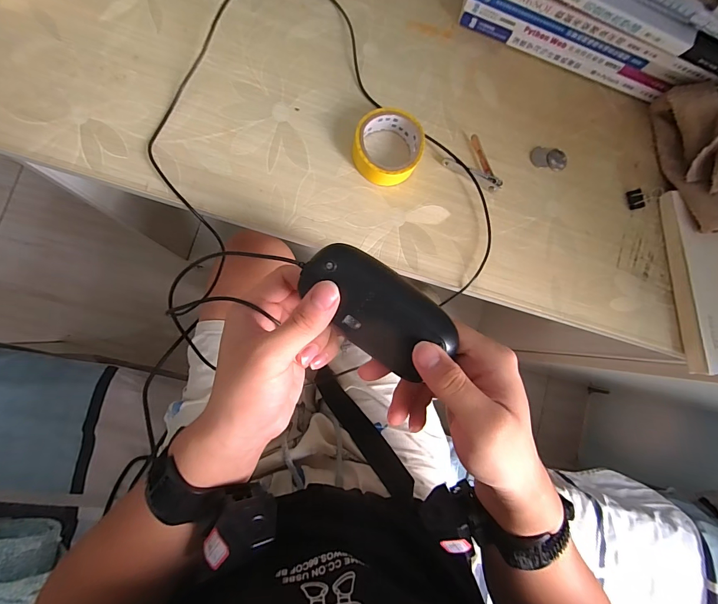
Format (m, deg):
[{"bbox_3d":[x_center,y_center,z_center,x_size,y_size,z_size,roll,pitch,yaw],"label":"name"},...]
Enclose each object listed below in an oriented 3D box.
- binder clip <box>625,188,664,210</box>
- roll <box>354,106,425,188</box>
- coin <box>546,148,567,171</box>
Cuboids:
[{"bbox_3d":[0.298,-0.108,0.366,0.038,0.010,0.019,-11,88,-9],"label":"binder clip"},{"bbox_3d":[0.025,-0.135,0.314,0.059,0.025,0.061,1,86,-8],"label":"roll"},{"bbox_3d":[0.198,-0.142,0.353,0.020,0.004,0.022,-15,89,-9],"label":"coin"}]

